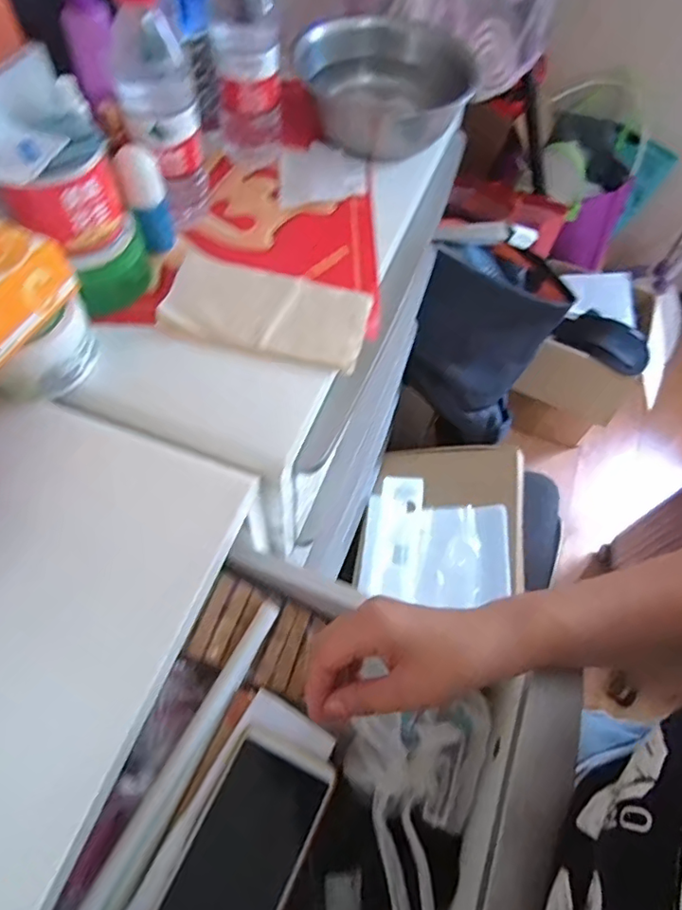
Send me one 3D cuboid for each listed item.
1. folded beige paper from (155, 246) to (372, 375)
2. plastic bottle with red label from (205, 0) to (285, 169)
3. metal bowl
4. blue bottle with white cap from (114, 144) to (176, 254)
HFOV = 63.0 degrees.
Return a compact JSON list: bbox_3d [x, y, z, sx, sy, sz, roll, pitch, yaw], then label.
[{"bbox_3d":[-0.067,-0.135,0.508,0.177,0.017,0.096,14,61,4],"label":"folded beige paper"},{"bbox_3d":[-0.093,-0.391,0.540,0.067,0.205,0.054,-4,61,-6],"label":"plastic bottle with red label"},{"bbox_3d":[0.054,-0.434,0.647,0.189,0.073,0.189,2,61,-3],"label":"metal bowl"},{"bbox_3d":[-0.174,-0.227,0.505,0.033,0.091,0.031,-13,62,-10],"label":"blue bottle with white cap"}]

